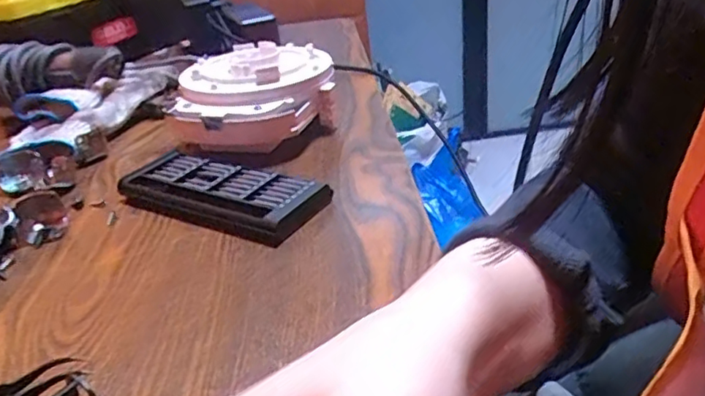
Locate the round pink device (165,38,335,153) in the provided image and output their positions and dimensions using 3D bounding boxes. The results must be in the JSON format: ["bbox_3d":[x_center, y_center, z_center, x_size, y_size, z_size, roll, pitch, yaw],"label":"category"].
[{"bbox_3d":[-0.091,-0.094,0.534,0.129,0.062,0.144,13,34,32],"label":"round pink device"}]

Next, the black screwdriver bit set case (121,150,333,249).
[{"bbox_3d":[-0.096,-0.003,0.437,0.161,0.025,0.069,10,32,27],"label":"black screwdriver bit set case"}]

